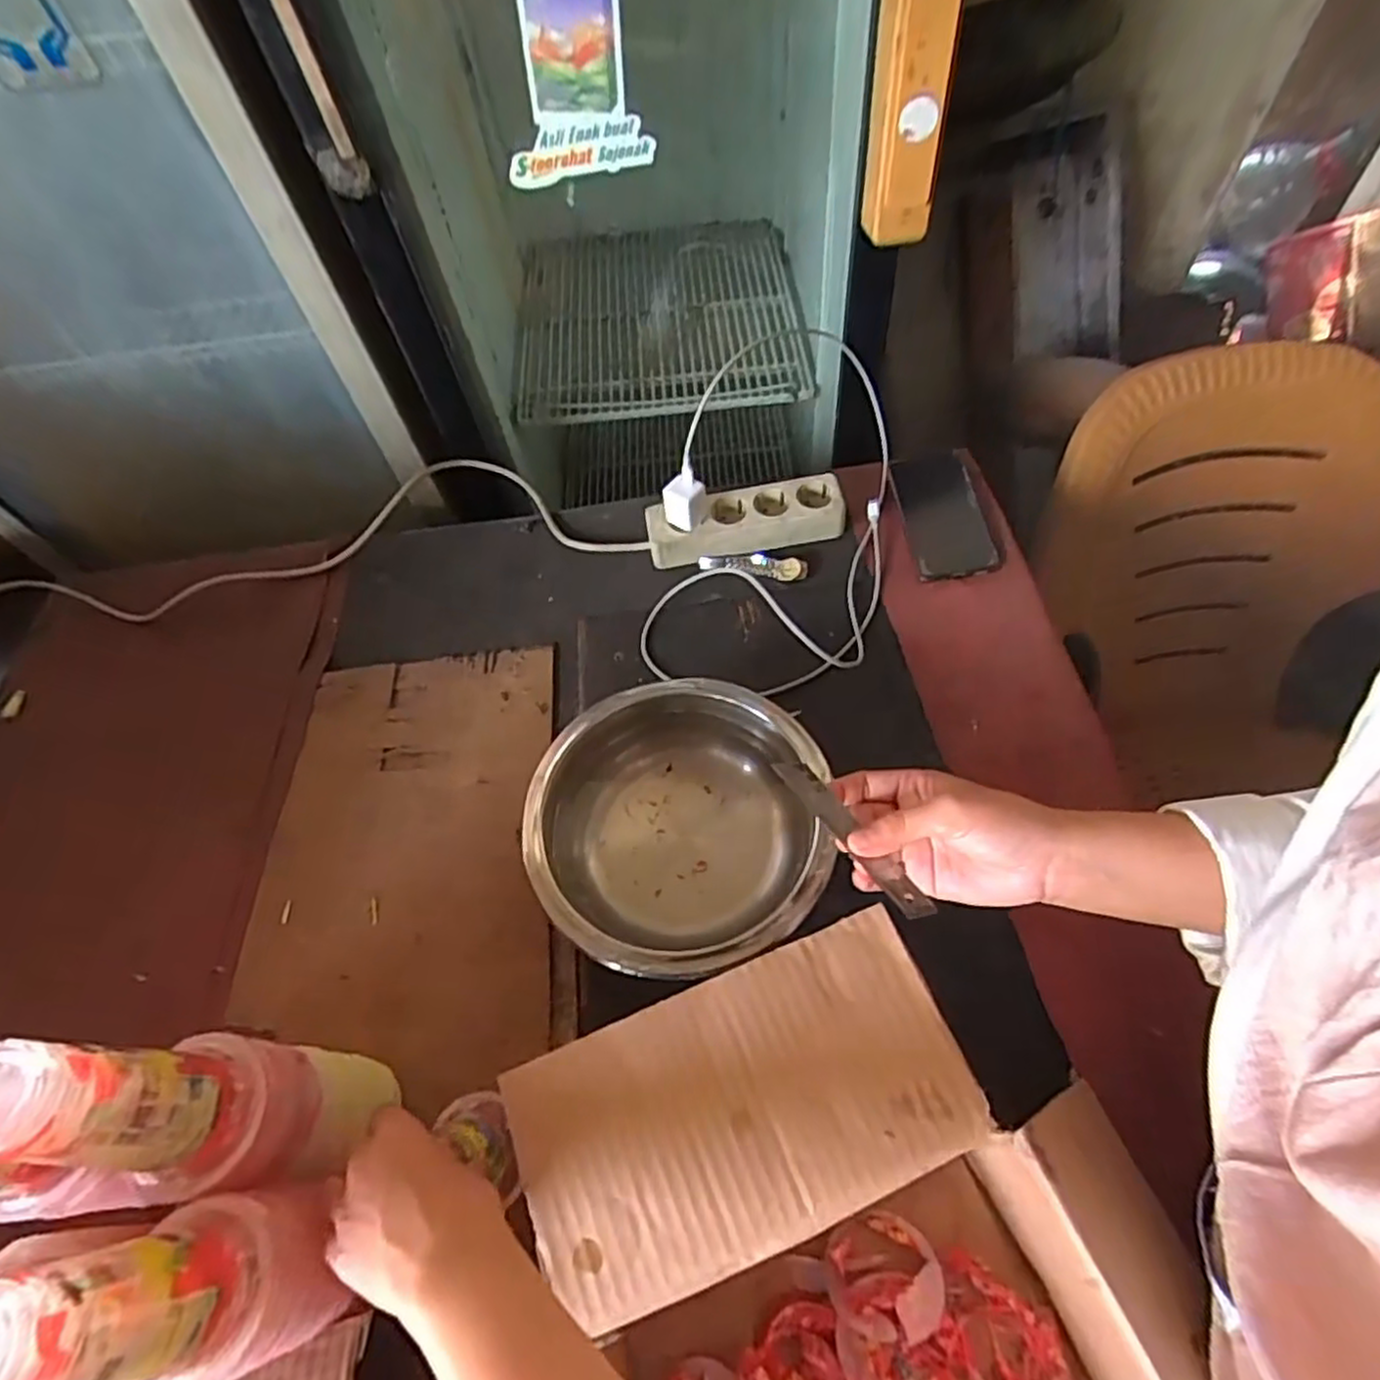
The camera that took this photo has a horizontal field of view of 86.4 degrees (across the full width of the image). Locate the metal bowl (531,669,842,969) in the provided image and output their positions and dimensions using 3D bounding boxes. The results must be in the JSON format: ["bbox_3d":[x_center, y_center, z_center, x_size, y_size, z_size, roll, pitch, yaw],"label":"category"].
[{"bbox_3d":[-0.008,0.103,0.560,0.220,0.070,0.209,-2,57,3],"label":"metal bowl"}]

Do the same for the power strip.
[{"bbox_3d":[0.059,-0.173,0.758,0.203,0.042,0.060,-10,57,-2],"label":"power strip"}]

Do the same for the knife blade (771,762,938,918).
[{"bbox_3d":[0.083,0.074,0.371,0.016,0.004,0.103,-40,84,-7],"label":"knife blade"}]

